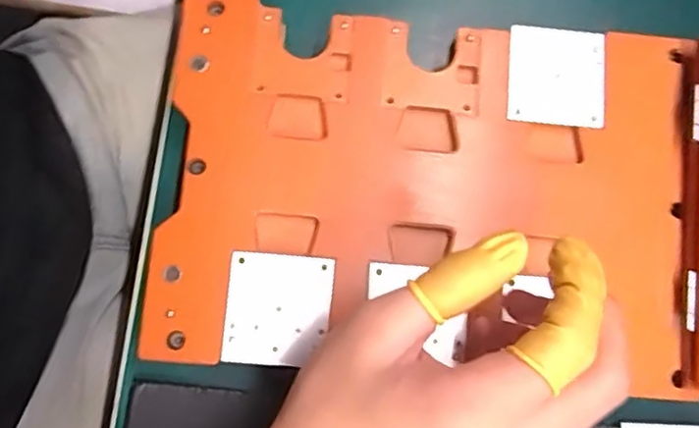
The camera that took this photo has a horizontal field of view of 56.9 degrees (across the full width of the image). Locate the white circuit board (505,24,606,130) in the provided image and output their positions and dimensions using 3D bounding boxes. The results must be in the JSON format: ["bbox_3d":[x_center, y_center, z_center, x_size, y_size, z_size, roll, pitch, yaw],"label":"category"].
[{"bbox_3d":[0.098,-0.065,0.304,0.046,0.006,0.046,7,79,-3],"label":"white circuit board"}]

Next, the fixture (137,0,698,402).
[{"bbox_3d":[0.038,-0.011,0.293,0.237,0.020,0.161,5,80,1],"label":"fixture"}]

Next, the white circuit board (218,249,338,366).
[{"bbox_3d":[-0.031,0.041,0.277,0.044,0.004,0.047,6,79,-3],"label":"white circuit board"}]

